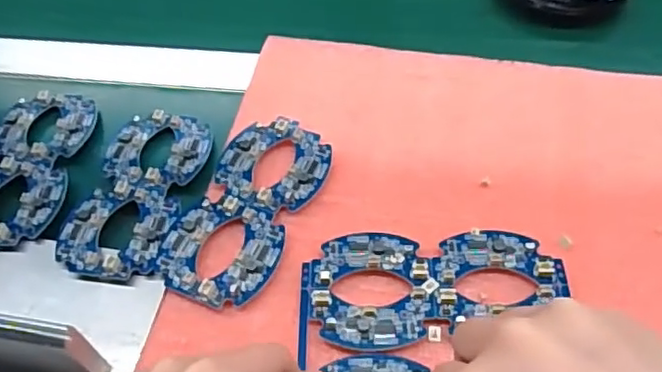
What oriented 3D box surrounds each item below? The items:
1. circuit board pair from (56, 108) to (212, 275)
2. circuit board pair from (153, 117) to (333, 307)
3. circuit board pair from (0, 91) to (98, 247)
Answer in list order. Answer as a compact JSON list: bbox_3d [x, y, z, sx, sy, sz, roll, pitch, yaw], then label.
[{"bbox_3d":[-0.119,0.000,0.382,0.065,0.011,0.127,4,53,8],"label":"circuit board pair"},{"bbox_3d":[-0.048,0.012,0.366,0.064,0.009,0.129,18,56,17],"label":"circuit board pair"},{"bbox_3d":[-0.196,-0.015,0.395,0.062,0.013,0.126,1,53,5],"label":"circuit board pair"}]

